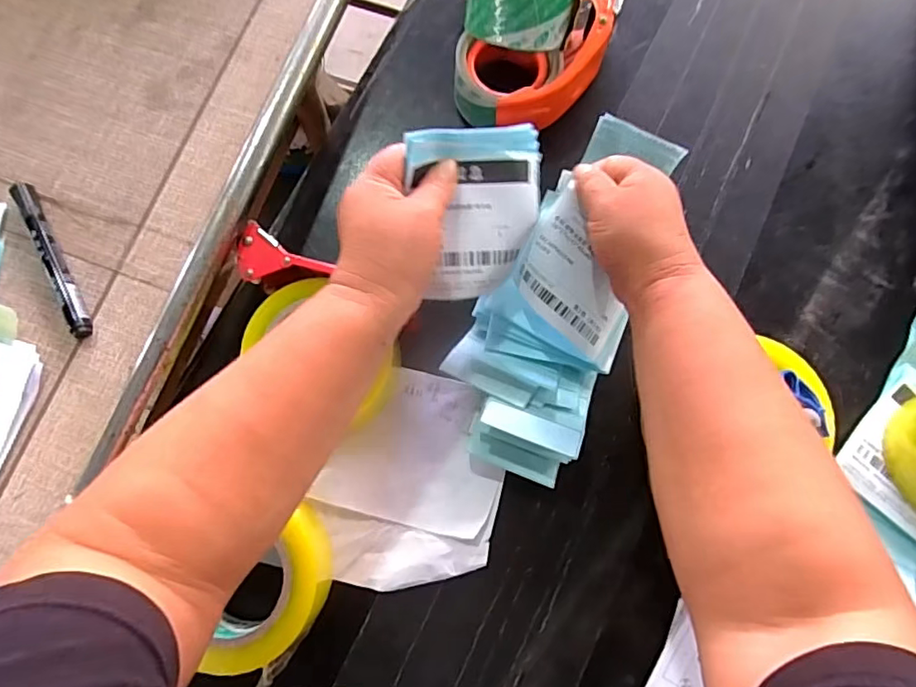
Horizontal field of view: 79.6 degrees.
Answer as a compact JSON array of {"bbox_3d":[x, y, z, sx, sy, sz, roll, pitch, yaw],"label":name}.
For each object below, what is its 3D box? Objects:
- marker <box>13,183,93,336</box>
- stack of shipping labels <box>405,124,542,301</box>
[{"bbox_3d":[-0.324,-0.068,0.439,0.014,0.015,0.141,-27,79,-7],"label":"marker"},{"bbox_3d":[0.016,-0.091,0.389,0.094,0.011,0.113,-10,106,-16],"label":"stack of shipping labels"}]

